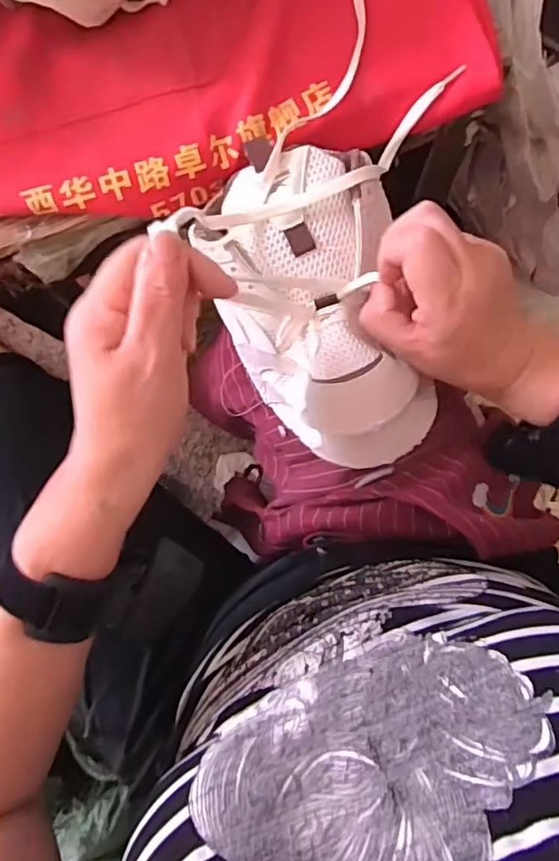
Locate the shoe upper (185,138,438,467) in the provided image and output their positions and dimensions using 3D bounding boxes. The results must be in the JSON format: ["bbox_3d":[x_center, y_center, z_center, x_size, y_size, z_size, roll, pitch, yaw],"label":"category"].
[{"bbox_3d":[0.032,-0.078,0.387,0.129,0.070,0.209,-20,86,1],"label":"shoe upper"}]

